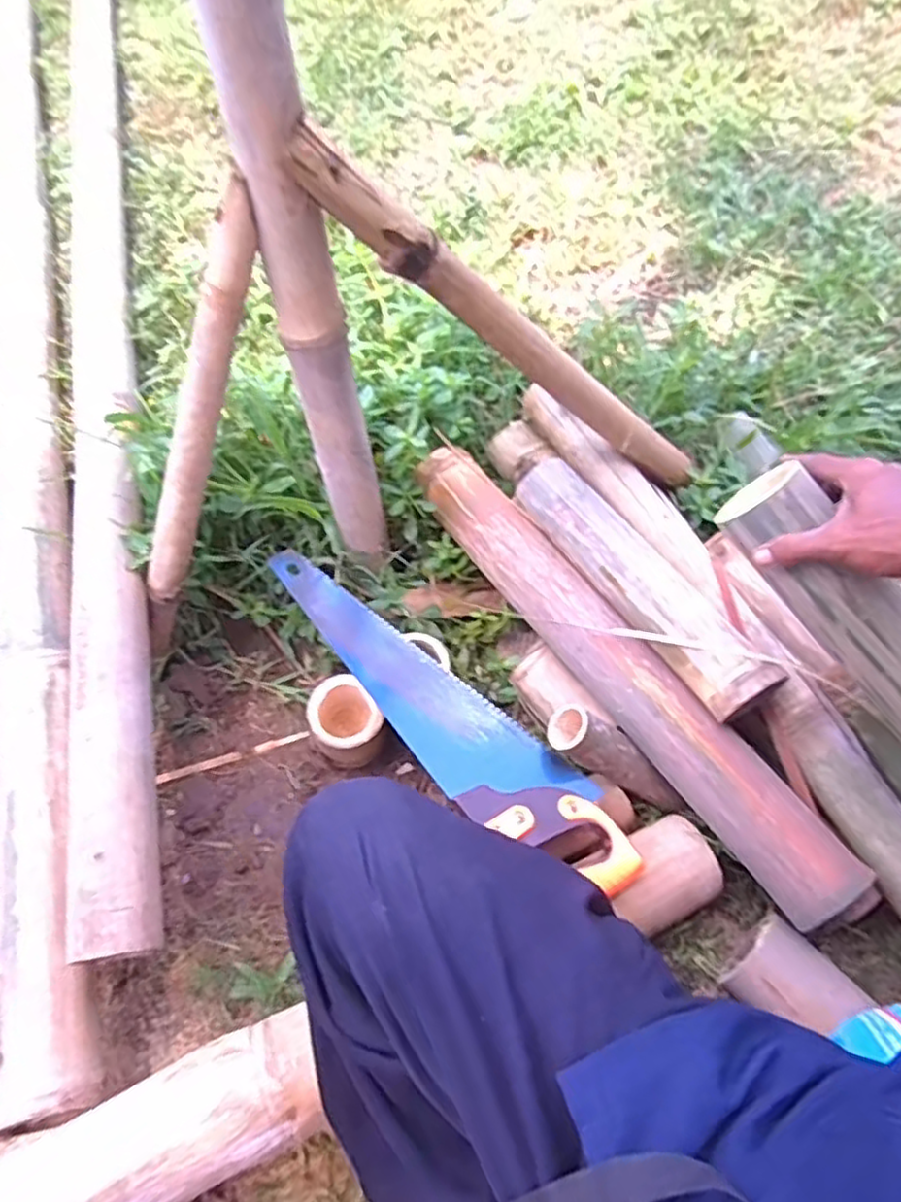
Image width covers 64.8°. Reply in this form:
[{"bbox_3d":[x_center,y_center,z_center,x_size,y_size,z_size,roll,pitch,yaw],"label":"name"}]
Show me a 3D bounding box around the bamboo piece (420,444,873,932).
[{"bbox_3d":[0.153,0.039,0.754,0.076,0.070,0.578,-33,62,-17],"label":"bamboo piece"}]

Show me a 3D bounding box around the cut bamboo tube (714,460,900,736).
[{"bbox_3d":[0.360,0.038,0.582,0.066,0.073,0.340,-42,92,-21],"label":"cut bamboo tube"}]

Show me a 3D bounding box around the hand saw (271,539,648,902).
[{"bbox_3d":[-0.023,0.116,0.749,0.500,0.033,0.103,35,66,22],"label":"hand saw"}]

